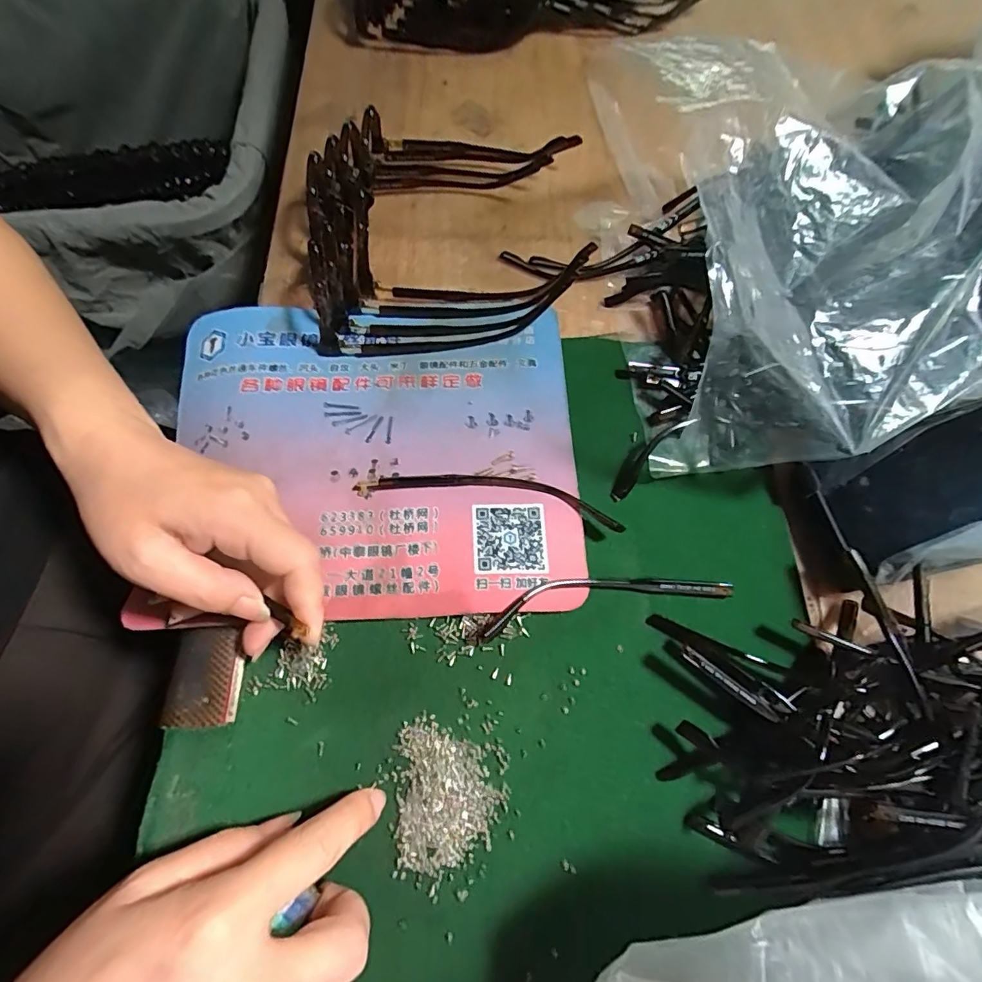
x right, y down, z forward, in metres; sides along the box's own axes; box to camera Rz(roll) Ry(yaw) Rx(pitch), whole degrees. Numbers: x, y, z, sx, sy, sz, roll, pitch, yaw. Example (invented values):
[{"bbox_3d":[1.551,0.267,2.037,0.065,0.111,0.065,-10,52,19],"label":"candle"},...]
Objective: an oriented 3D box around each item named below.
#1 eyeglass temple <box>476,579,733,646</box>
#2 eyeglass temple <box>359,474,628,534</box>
[{"bbox_3d":[0.058,0.054,0.258,0.134,0.006,0.024,-9,69,-6],"label":"eyeglass temple"},{"bbox_3d":[-0.002,0.000,0.272,0.144,0.013,0.023,10,68,2],"label":"eyeglass temple"}]

